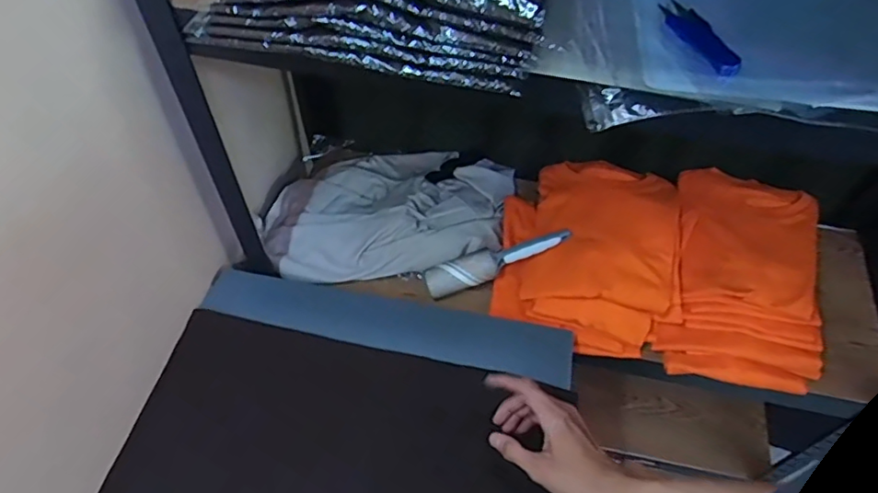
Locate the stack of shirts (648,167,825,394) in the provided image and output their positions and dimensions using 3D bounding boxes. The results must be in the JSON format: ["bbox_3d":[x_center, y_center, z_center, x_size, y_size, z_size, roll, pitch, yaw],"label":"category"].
[{"bbox_3d":[0.427,0.040,0.825,0.205,0.095,0.302,14,54,9],"label":"stack of shirts"}]

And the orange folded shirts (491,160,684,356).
[{"bbox_3d":[0.217,0.002,0.857,0.257,0.100,0.275,14,54,9],"label":"orange folded shirts"}]

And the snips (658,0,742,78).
[{"bbox_3d":[0.212,-0.171,0.479,0.024,0.010,0.105,-8,54,-7],"label":"snips"}]

